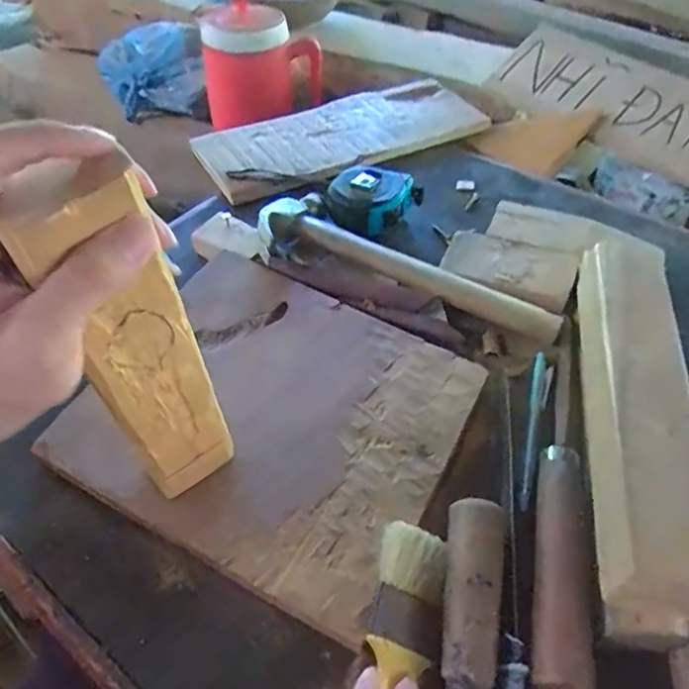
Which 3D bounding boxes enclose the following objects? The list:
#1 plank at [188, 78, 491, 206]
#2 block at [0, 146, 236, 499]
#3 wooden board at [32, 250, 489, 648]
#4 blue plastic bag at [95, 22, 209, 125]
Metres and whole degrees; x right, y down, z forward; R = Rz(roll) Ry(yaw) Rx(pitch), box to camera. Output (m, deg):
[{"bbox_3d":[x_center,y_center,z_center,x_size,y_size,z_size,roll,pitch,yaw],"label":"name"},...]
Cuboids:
[{"bbox_3d":[0.004,-0.264,0.687,0.360,0.016,0.143,-26,53,-21],"label":"plank"},{"bbox_3d":[-0.099,0.013,0.283,0.051,0.216,0.020,-29,53,-20],"label":"block"},{"bbox_3d":[-0.049,0.044,0.403,0.250,0.019,0.223,22,52,19],"label":"wooden board"},{"bbox_3d":[-0.376,-0.526,1.086,0.202,0.129,0.172,-11,50,-10],"label":"blue plastic bag"}]

